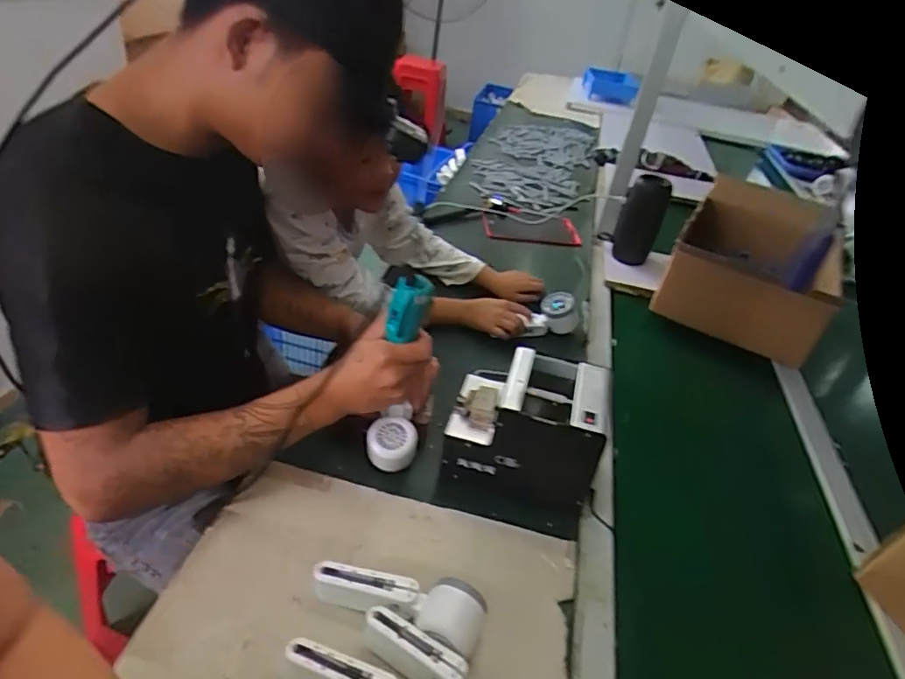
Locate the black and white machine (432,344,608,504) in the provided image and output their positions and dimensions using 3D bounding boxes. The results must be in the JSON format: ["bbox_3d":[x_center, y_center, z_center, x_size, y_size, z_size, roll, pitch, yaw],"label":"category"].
[{"bbox_3d":[0.087,0.112,0.710,0.177,0.145,0.143,14,33,4],"label":"black and white machine"}]

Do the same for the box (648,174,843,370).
[{"bbox_3d":[0.600,-0.153,1.131,0.280,0.171,0.433,25,37,19],"label":"box"}]

